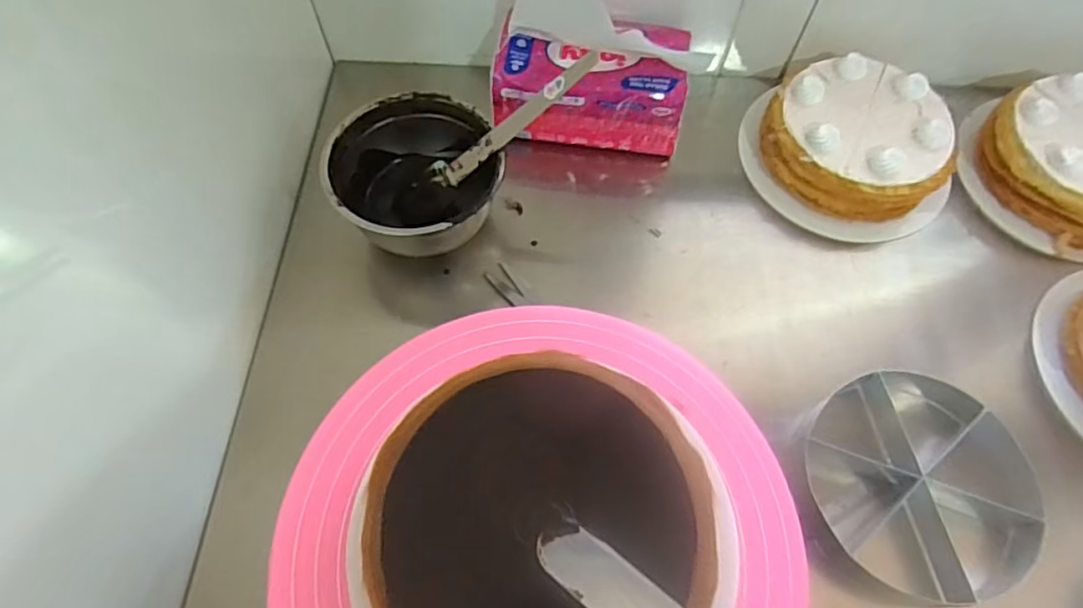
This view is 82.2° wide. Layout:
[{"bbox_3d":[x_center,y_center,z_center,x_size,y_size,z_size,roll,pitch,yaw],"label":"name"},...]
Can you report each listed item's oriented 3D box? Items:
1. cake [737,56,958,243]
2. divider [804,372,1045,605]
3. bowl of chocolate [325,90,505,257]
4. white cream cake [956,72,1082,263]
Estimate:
[{"bbox_3d":[0.316,-0.161,0.627,0.193,0.070,0.181,-11,63,-7],"label":"cake"},{"bbox_3d":[0.300,0.138,0.483,0.156,0.038,0.170,0,62,-1],"label":"divider"},{"bbox_3d":[-0.115,-0.107,0.577,0.148,0.090,0.147,0,62,-1],"label":"bowl of chocolate"},{"bbox_3d":[0.529,-0.142,0.614,0.172,0.072,0.198,-23,65,-13],"label":"white cream cake"}]

